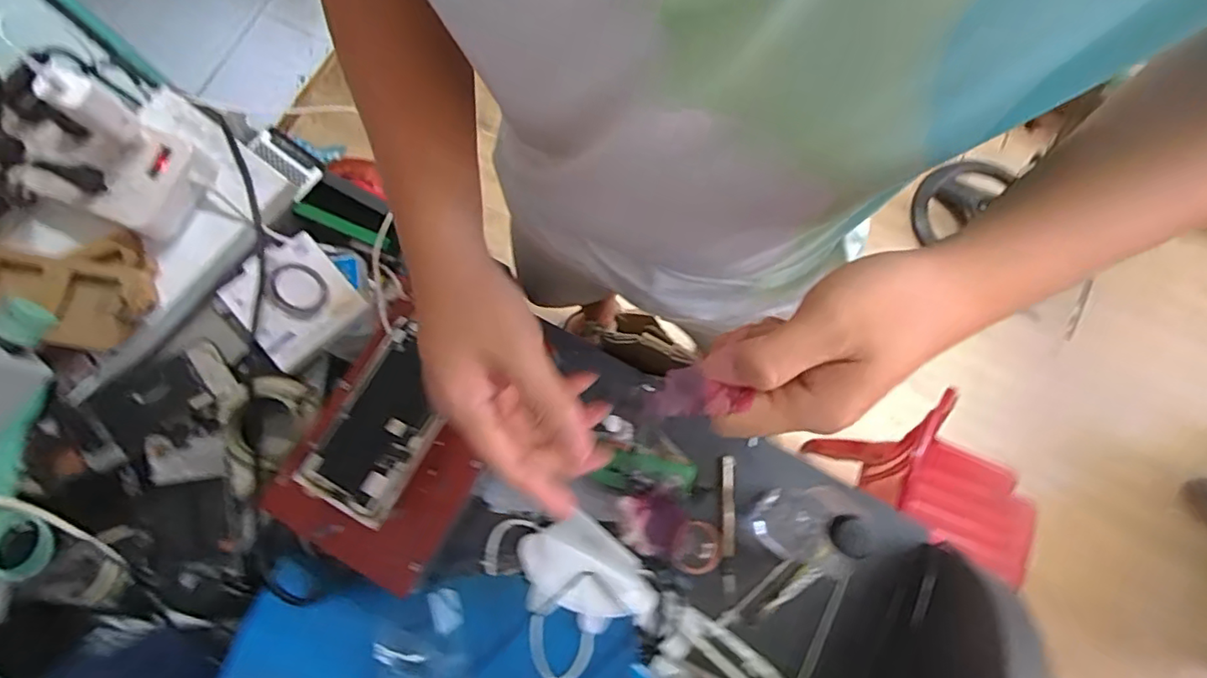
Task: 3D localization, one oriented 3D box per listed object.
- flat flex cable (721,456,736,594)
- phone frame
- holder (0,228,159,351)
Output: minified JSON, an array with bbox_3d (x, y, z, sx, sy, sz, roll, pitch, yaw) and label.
[{"bbox_3d":[0.125,0.185,0.574,0.013,0.005,0.130,3,77,2],"label":"flat flex cable"},{"bbox_3d":[-0.180,0.069,0.476,0.078,0.010,0.151,28,79,8],"label":"phone frame"},{"bbox_3d":[-0.517,-0.059,0.552,0.169,0.034,0.118,16,77,5],"label":"holder"}]

